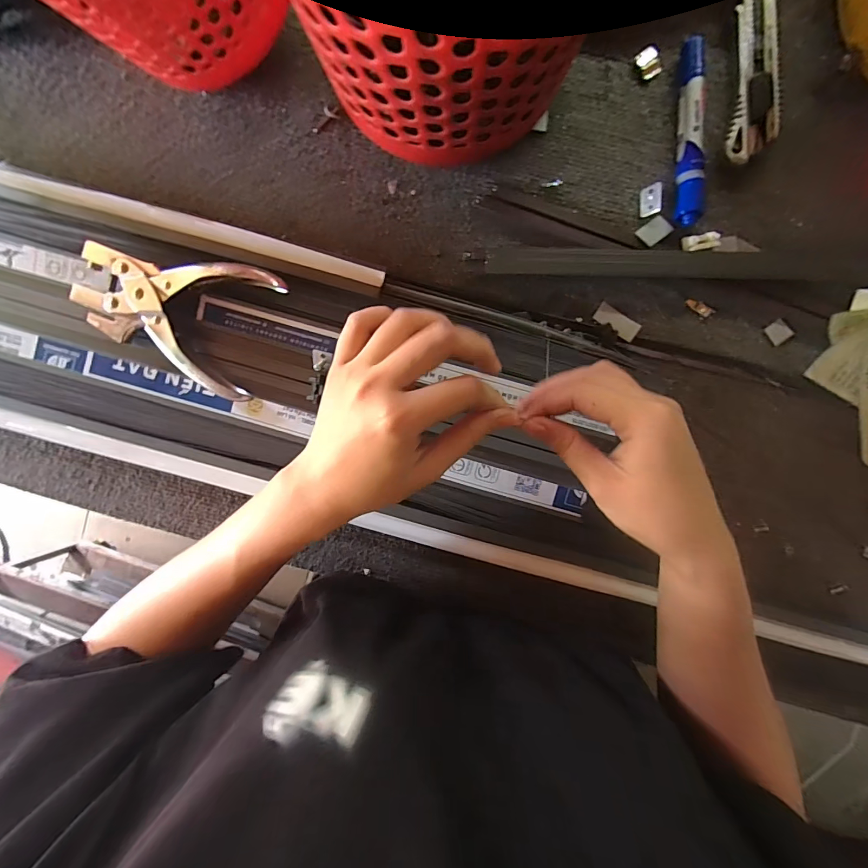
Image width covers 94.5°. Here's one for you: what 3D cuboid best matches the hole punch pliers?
[{"bbox_3d":[-0.198,-0.098,0.310,0.148,0.024,0.097,23,93,1],"label":"hole punch pliers"}]

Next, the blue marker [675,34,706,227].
[{"bbox_3d":[0.194,-0.229,0.303,0.017,0.023,0.133,-1,93,2],"label":"blue marker"}]

